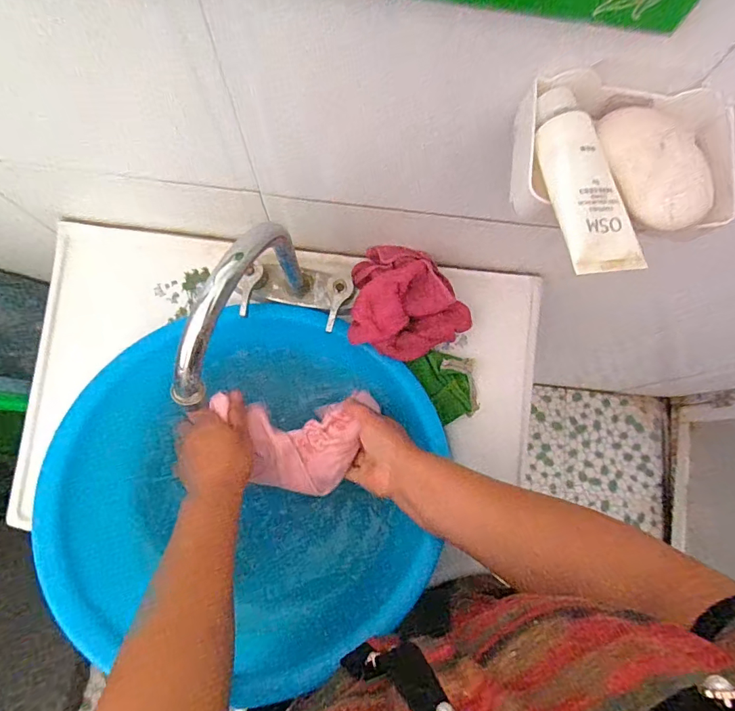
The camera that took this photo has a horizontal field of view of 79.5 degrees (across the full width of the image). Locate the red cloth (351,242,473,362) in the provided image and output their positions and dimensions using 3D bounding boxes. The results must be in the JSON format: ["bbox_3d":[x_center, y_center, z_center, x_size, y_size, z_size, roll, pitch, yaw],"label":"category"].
[{"bbox_3d":[0.051,-0.060,0.498,0.141,0.055,0.122,13,78,0],"label":"red cloth"}]

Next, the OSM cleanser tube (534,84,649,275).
[{"bbox_3d":[0.128,-0.105,0.263,0.047,0.020,0.115,-12,79,-5],"label":"OSM cleanser tube"}]

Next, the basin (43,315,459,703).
[{"bbox_3d":[-0.106,0.119,0.466,0.354,0.158,0.305,-16,80,-6],"label":"basin"}]

